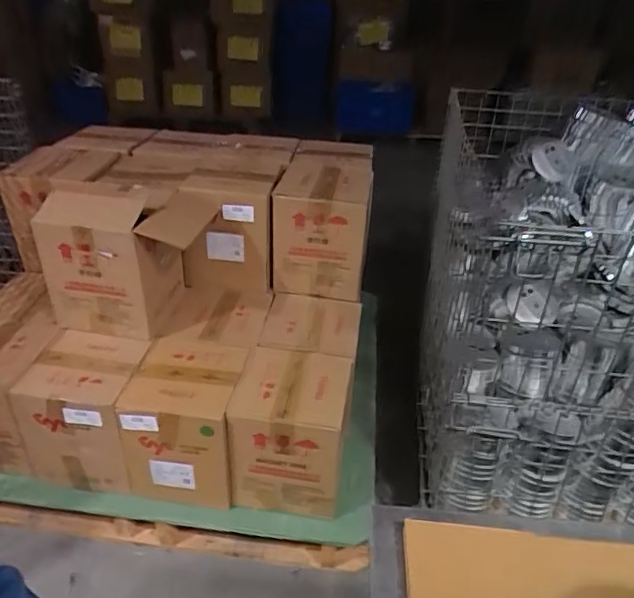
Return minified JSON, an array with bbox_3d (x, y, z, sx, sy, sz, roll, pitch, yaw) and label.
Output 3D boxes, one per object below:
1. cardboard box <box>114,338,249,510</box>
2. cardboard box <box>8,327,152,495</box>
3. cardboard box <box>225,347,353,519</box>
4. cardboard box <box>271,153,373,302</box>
[{"bbox_3d":[-0.280,0.267,1.233,0.219,0.249,0.235,5,32,5],"label":"cardboard box"},{"bbox_3d":[-0.500,0.247,1.238,0.222,0.248,0.211,6,32,6],"label":"cardboard box"},{"bbox_3d":[-0.055,0.287,1.219,0.223,0.264,0.232,6,32,7],"label":"cardboard box"},{"bbox_3d":[0.022,-0.209,1.499,0.227,0.281,0.290,6,32,6],"label":"cardboard box"}]

